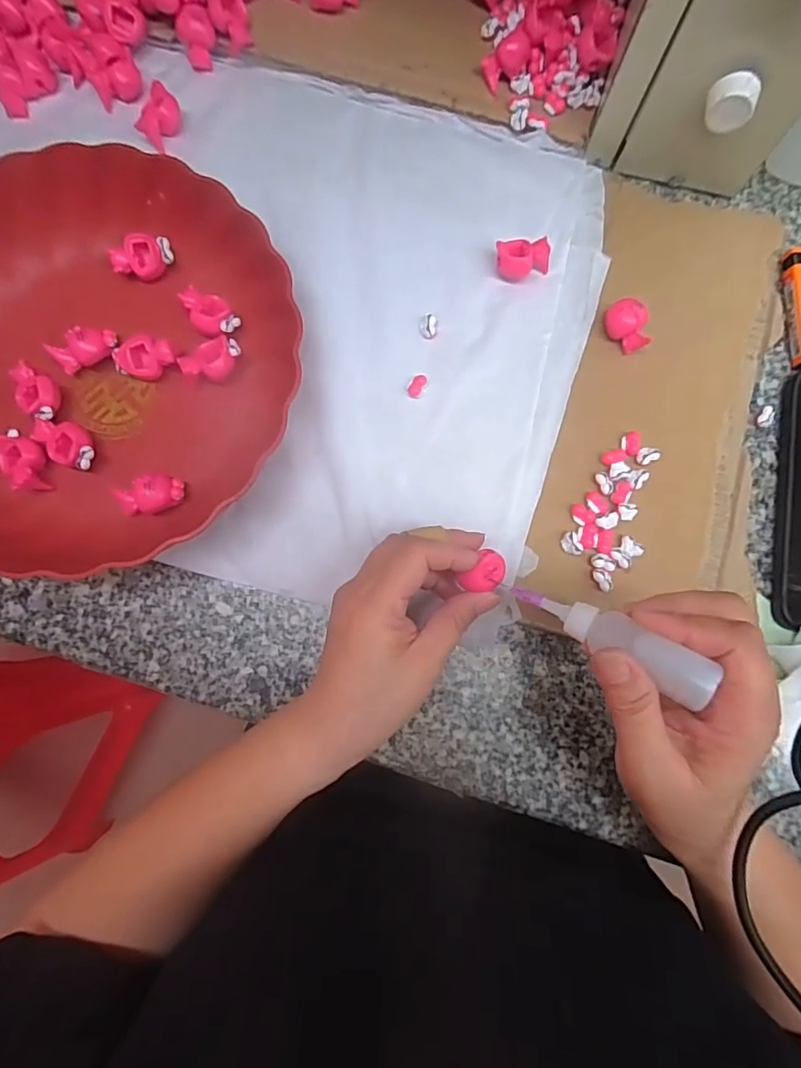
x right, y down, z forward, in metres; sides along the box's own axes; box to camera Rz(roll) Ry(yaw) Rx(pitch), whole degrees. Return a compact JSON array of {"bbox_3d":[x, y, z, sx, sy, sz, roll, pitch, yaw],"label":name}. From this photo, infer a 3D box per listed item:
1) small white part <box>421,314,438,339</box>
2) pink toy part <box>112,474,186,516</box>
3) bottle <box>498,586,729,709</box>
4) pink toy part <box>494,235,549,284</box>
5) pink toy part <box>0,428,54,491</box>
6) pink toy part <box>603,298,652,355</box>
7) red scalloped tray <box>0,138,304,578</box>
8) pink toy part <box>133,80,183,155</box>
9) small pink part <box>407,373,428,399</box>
[{"bbox_3d":[0.018,-0.131,0.333,0.011,0.005,0.016,7,82,0],"label":"small white part"},{"bbox_3d":[-0.144,-0.022,0.311,0.033,0.024,0.020,-17,83,-3],"label":"pink toy part"},{"bbox_3d":[0.091,0.045,0.236,0.091,0.016,0.019,27,81,39],"label":"bottle"},{"bbox_3d":[0.076,-0.170,0.331,0.032,0.014,0.020,-8,83,-2],"label":"pink toy part"},{"bbox_3d":[-0.221,-0.042,0.313,0.023,0.019,0.034,-40,85,-5],"label":"pink toy part"},{"bbox_3d":[0.141,-0.129,0.331,0.022,0.022,0.028,-7,83,-2],"label":"pink toy part"},{"bbox_3d":[-0.183,-0.103,0.315,0.226,0.051,0.242,25,83,2],"label":"red scalloped tray"},{"bbox_3d":[-0.161,-0.276,0.354,0.018,0.021,0.033,26,83,3],"label":"pink toy part"},{"bbox_3d":[0.011,-0.091,0.327,0.009,0.004,0.015,31,83,3],"label":"small pink part"}]

